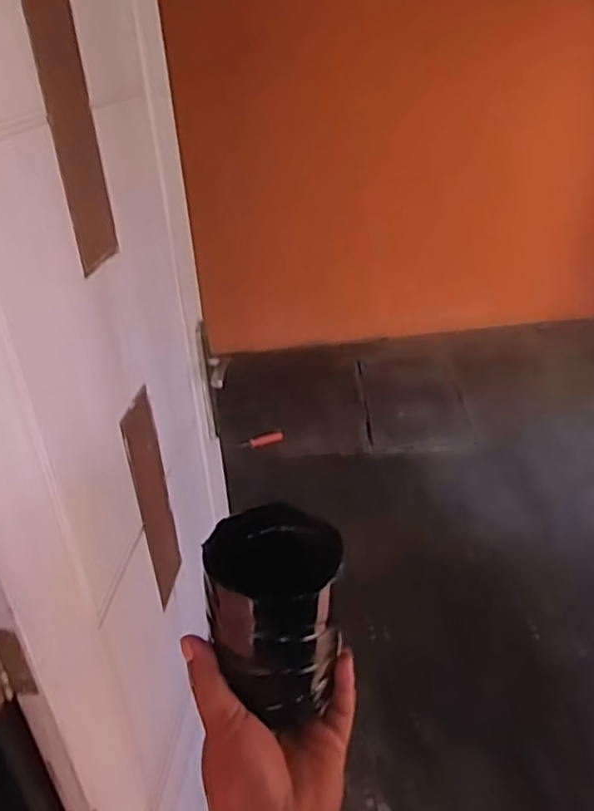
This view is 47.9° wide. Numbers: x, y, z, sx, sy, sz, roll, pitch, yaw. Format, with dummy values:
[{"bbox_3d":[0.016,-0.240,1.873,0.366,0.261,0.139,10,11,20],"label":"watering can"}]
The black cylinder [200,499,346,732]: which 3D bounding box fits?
[{"bbox_3d":[-0.011,0.133,0.424,0.079,0.117,0.069,-6,30,-2],"label":"black cylinder"}]

